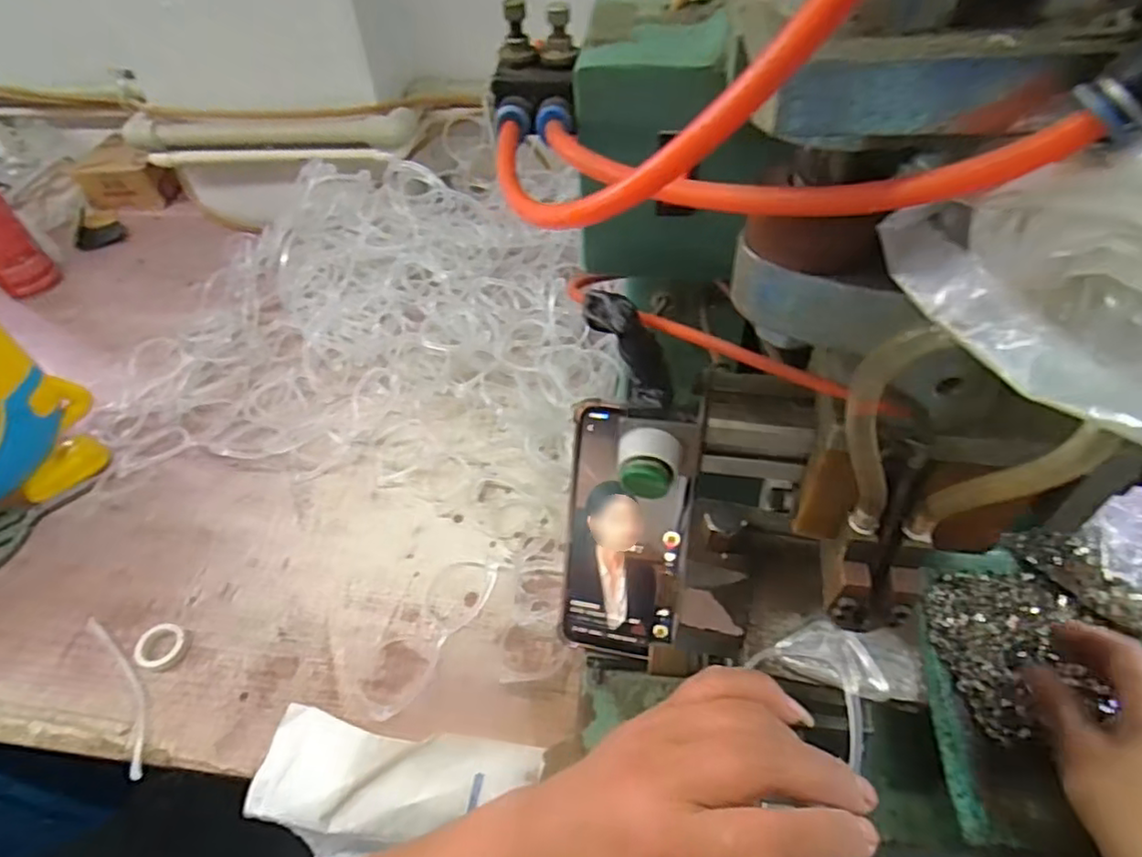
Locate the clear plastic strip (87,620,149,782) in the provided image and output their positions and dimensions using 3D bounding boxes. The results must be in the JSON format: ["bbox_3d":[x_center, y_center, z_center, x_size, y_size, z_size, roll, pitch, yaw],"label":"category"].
[{"bbox_3d":[-0.332,0.189,0.479,0.024,0.007,0.141,-32,56,-19],"label":"clear plastic strip"}]

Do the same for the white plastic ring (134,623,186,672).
[{"bbox_3d":[-0.316,0.167,0.496,0.035,0.009,0.034,-2,51,3],"label":"white plastic ring"}]

